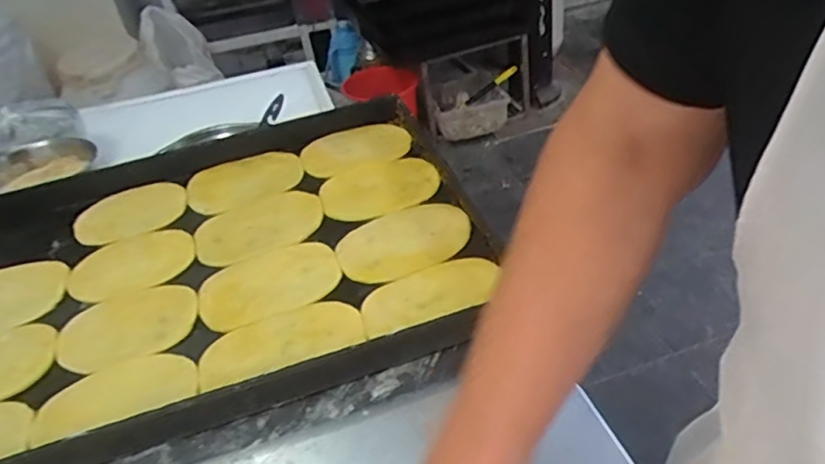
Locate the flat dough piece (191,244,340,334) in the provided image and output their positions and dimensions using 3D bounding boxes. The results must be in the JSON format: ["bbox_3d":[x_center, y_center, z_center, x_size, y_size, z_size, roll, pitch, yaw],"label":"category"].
[{"bbox_3d":[-0.145,0.051,0.620,0.140,0.011,0.103,-22,41,-18],"label":"flat dough piece"}]

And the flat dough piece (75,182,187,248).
[{"bbox_3d":[-0.336,-0.022,0.731,0.126,0.021,0.082,-23,41,-18],"label":"flat dough piece"}]

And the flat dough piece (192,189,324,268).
[{"bbox_3d":[-0.175,-0.008,0.692,0.142,0.007,0.097,-22,41,-17],"label":"flat dough piece"}]

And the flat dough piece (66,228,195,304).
[{"bbox_3d":[-0.306,0.033,0.668,0.128,0.011,0.091,-25,41,-20],"label":"flat dough piece"}]

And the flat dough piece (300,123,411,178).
[{"bbox_3d":[-0.074,-0.107,0.792,0.138,0.016,0.086,-18,40,-13],"label":"flat dough piece"}]

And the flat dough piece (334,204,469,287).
[{"bbox_3d":[-0.010,0.007,0.650,0.139,0.007,0.104,-17,39,-11],"label":"flat dough piece"}]

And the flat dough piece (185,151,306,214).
[{"bbox_3d":[-0.208,-0.064,0.758,0.136,0.018,0.088,-23,41,-18],"label":"flat dough piece"}]

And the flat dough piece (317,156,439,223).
[{"bbox_3d":[-0.041,-0.053,0.726,0.137,0.012,0.098,-19,40,-14],"label":"flat dough piece"}]

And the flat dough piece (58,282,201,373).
[{"bbox_3d":[-0.272,0.088,0.590,0.126,0.009,0.099,-18,39,-12],"label":"flat dough piece"}]

